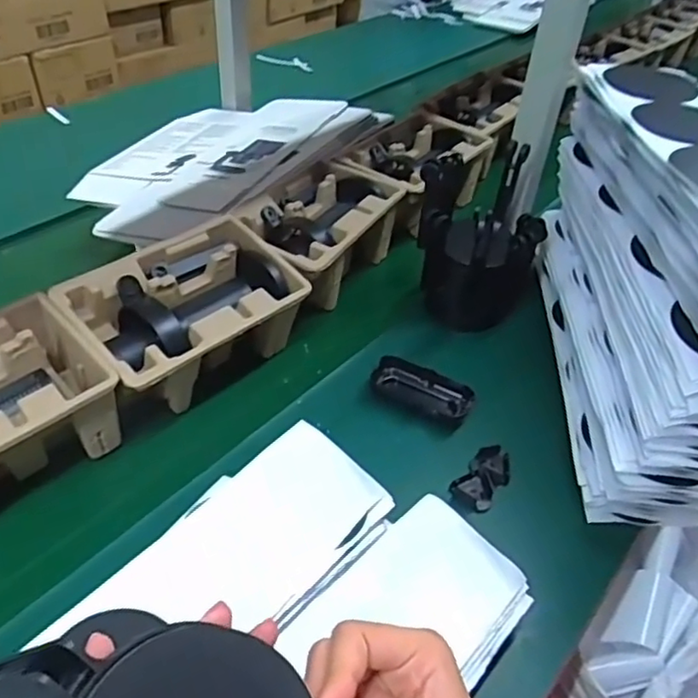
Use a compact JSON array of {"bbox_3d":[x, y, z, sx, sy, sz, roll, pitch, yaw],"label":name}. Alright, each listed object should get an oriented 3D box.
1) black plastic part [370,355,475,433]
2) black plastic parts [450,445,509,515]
[{"bbox_3d":[0.078,0.045,0.687,0.109,0.021,0.057,28,47,23],"label":"black plastic part"},{"bbox_3d":[0.131,0.124,0.610,0.039,0.014,0.071,32,49,27],"label":"black plastic parts"}]

